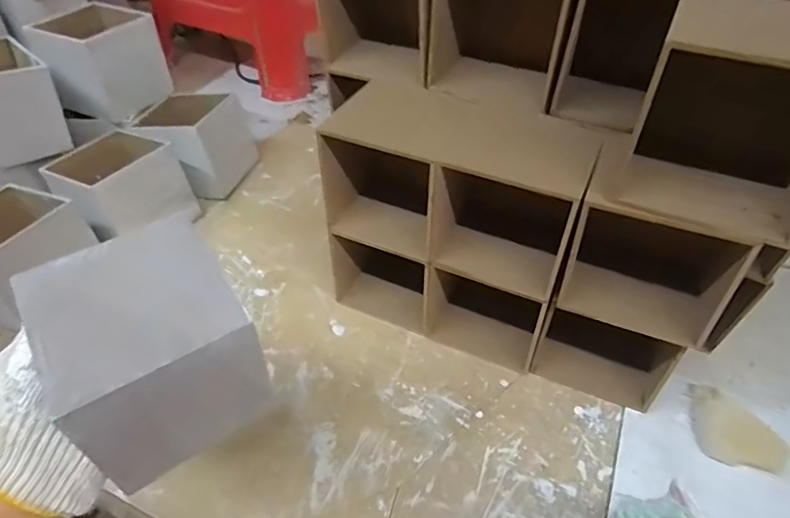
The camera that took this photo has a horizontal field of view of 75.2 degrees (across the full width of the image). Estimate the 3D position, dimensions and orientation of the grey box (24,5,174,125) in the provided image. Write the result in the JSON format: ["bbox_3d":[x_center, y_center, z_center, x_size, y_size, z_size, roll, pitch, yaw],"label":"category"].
[{"bbox_3d":[-0.396,-0.265,0.701,0.117,0.110,0.115,21,48,22],"label":"grey box"}]

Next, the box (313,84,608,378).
[{"bbox_3d":[0.050,-0.030,0.509,0.230,0.224,0.106,17,46,18],"label":"box"}]

